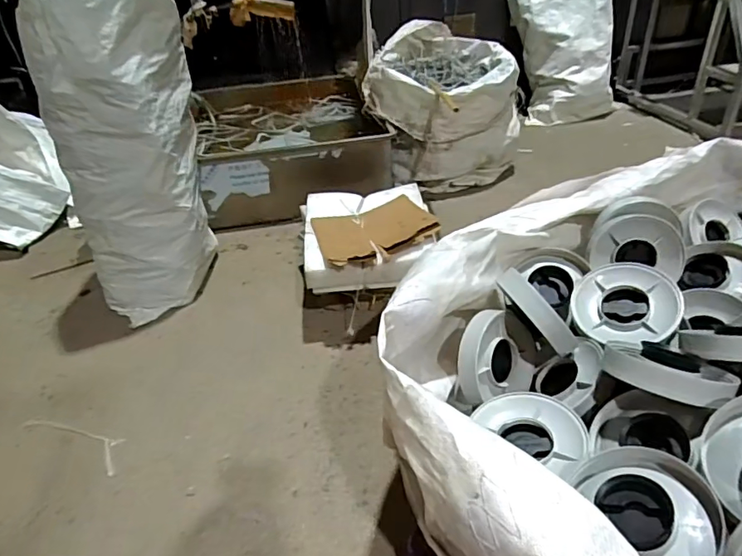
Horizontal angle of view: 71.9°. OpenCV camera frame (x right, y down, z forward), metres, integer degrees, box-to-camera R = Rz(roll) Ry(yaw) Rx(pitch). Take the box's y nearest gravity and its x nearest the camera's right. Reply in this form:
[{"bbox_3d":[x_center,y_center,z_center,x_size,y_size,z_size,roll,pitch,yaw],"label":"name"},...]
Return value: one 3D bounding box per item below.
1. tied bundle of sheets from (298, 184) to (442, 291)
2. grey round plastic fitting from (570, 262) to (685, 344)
[{"bbox_3d":[-0.004,-0.117,1.355,0.345,0.097,0.408,-7,35,-4],"label":"tied bundle of sheets"},{"bbox_3d":[0.403,0.040,0.815,0.150,0.036,0.143,2,57,23],"label":"grey round plastic fitting"}]

